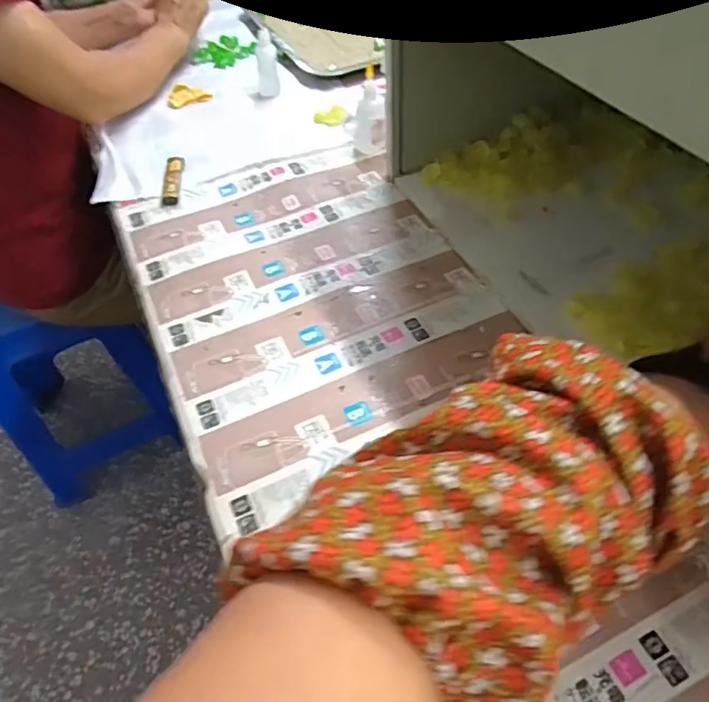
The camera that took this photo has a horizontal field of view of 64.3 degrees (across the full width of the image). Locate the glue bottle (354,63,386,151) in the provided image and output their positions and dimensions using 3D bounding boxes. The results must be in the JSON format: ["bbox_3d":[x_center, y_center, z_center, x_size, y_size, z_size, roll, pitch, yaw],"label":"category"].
[{"bbox_3d":[0.016,-0.266,0.632,0.035,0.093,0.032,-2,50,3],"label":"glue bottle"}]

